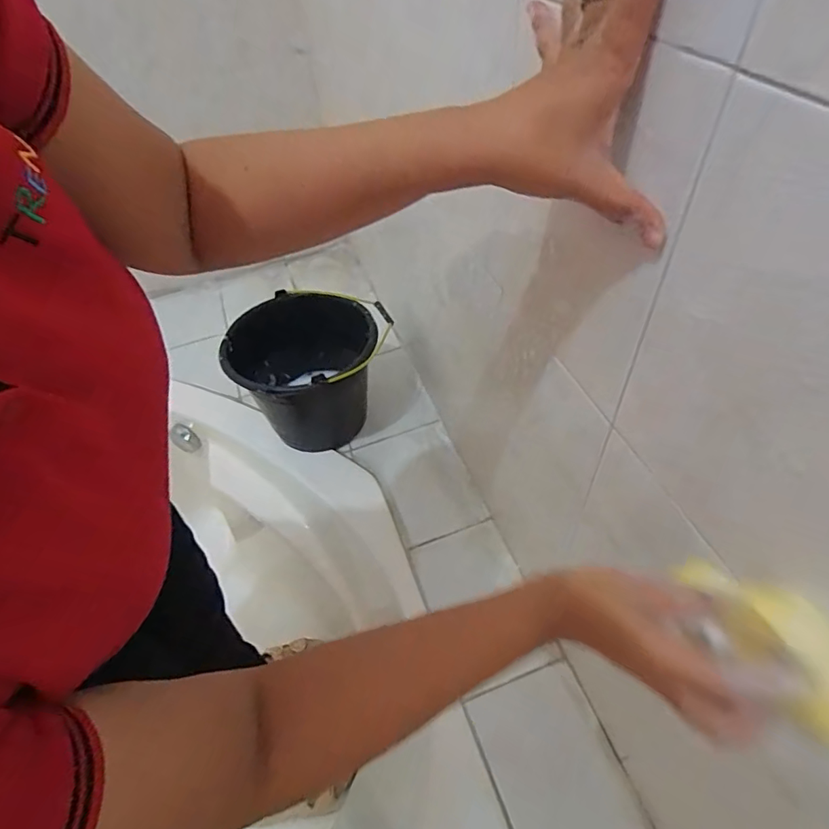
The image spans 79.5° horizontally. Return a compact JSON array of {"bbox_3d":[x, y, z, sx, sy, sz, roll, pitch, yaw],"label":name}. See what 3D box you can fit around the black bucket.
[{"bbox_3d":[-0.194,-0.085,1.005,0.296,0.231,0.272,-3,51,4],"label":"black bucket"}]

